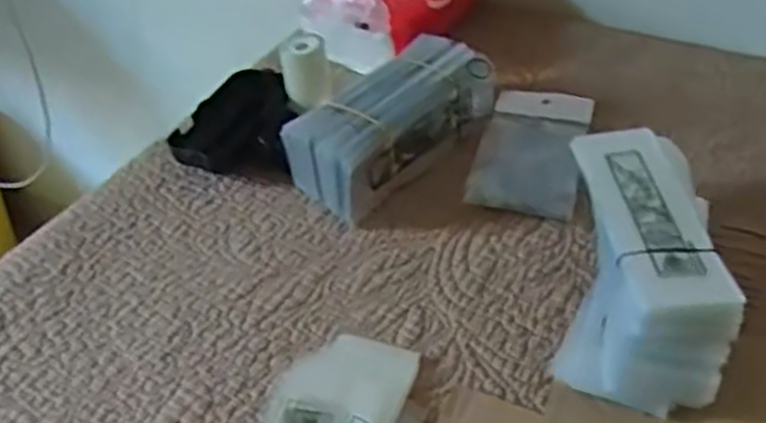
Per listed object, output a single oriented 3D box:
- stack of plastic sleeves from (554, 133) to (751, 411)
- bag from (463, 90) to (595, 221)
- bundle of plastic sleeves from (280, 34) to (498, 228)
[{"bbox_3d":[0.144,0.025,0.432,0.079,0.051,0.170,5,43,13],"label":"stack of plastic sleeves"},{"bbox_3d":[0.105,-0.046,0.546,0.069,0.010,0.132,9,44,16],"label":"bag"},{"bbox_3d":[0.007,-0.061,0.544,0.065,0.053,0.156,29,52,33],"label":"bundle of plastic sleeves"}]

